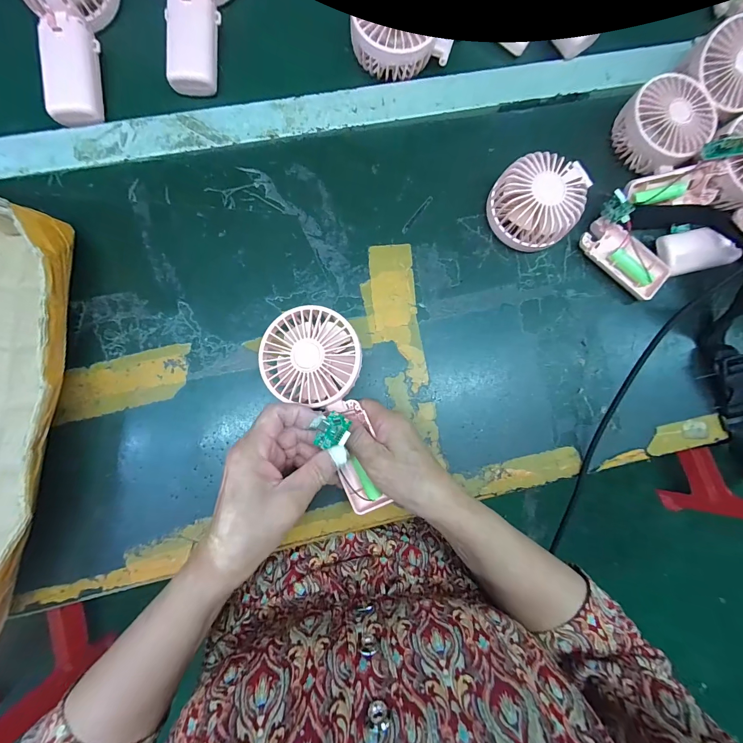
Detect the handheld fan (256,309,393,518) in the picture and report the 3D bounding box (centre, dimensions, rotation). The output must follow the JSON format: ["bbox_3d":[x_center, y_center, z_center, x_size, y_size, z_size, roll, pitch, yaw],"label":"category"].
[{"bbox_3d":[-0.035,0.033,0.285,0.079,0.045,0.179,-20,89,-6],"label":"handheld fan"}]

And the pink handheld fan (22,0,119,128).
[{"bbox_3d":[-0.280,-0.327,0.314,0.083,0.044,0.175,-12,85,-5],"label":"pink handheld fan"}]

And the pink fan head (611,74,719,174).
[{"bbox_3d":[0.303,-0.253,0.353,0.080,0.041,0.083,0,84,-4],"label":"pink fan head"}]

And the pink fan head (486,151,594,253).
[{"bbox_3d":[0.163,-0.170,0.338,0.081,0.046,0.089,0,84,-4],"label":"pink fan head"}]

